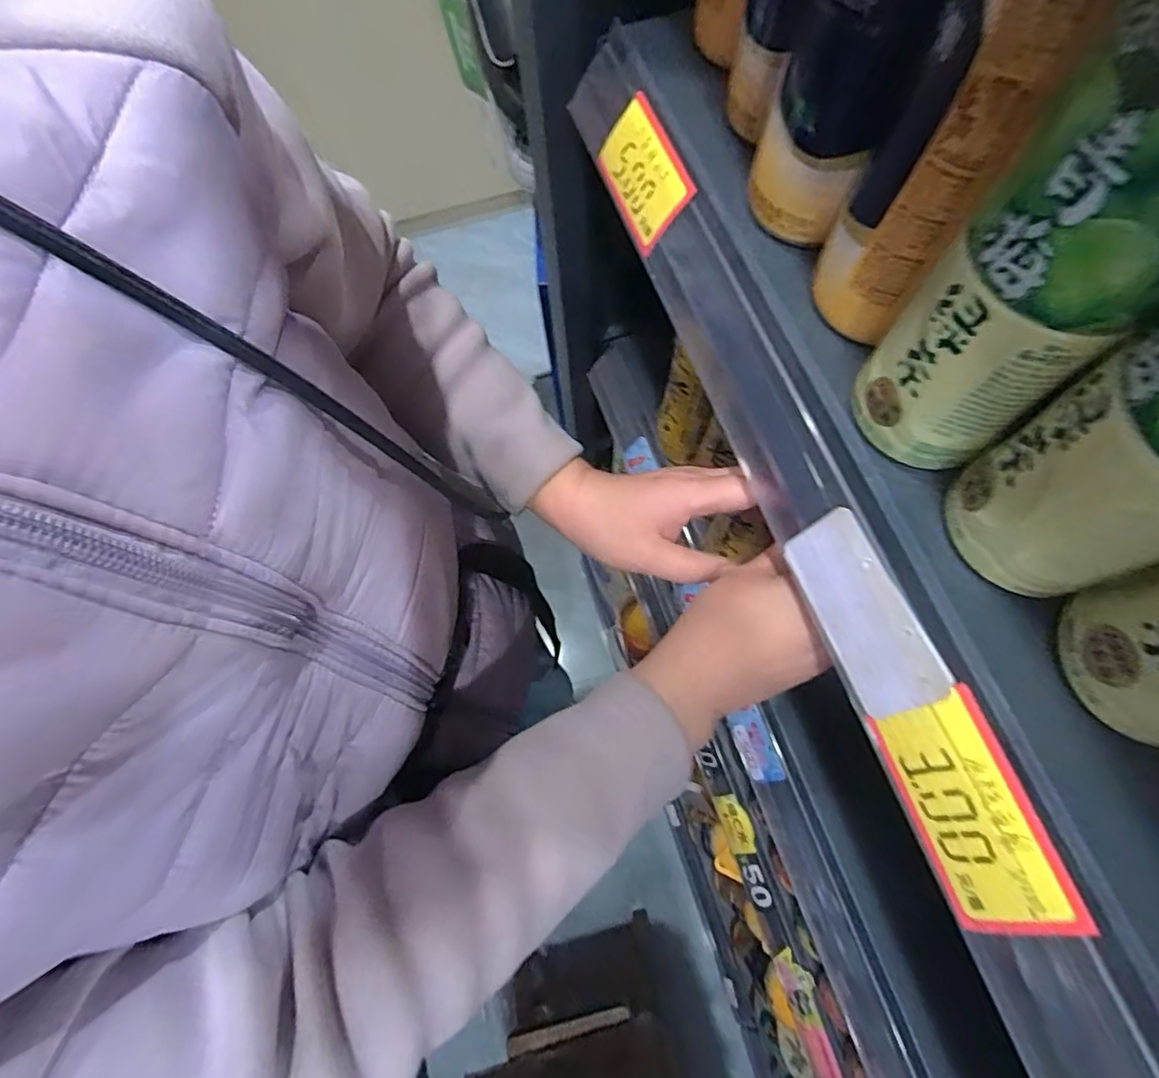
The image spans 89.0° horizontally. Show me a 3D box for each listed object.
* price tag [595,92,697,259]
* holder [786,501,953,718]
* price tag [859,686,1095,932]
[{"bbox_3d":[0.036,-0.212,0.344,0.004,0.046,0.081,-10,69,-38],"label":"price tag"},{"bbox_3d":[0.120,0.032,0.254,0.004,0.043,0.085,-6,64,-33],"label":"holder"},{"bbox_3d":[0.148,0.105,0.225,0.004,0.044,0.081,-3,66,-39],"label":"price tag"}]

